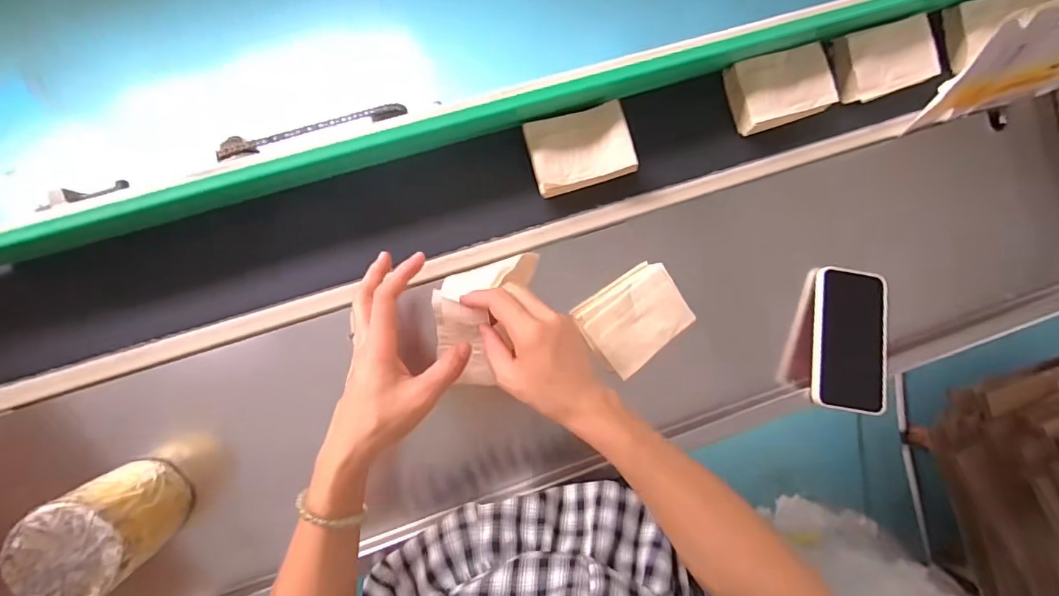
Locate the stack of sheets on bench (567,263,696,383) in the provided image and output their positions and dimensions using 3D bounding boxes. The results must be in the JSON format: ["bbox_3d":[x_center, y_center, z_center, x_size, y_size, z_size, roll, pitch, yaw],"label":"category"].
[{"bbox_3d":[0.108,0.022,0.501,0.105,0.027,0.082,-36,92,-7],"label":"stack of sheets on bench"}]

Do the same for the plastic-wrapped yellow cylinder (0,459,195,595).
[{"bbox_3d":[-0.351,0.193,0.407,0.076,0.099,0.078,0,88,-7],"label":"plastic-wrapped yellow cylinder"}]

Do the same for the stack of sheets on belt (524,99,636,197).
[{"bbox_3d":[0.051,-0.149,0.485,0.099,0.023,0.074,-16,90,-7],"label":"stack of sheets on belt"}]

